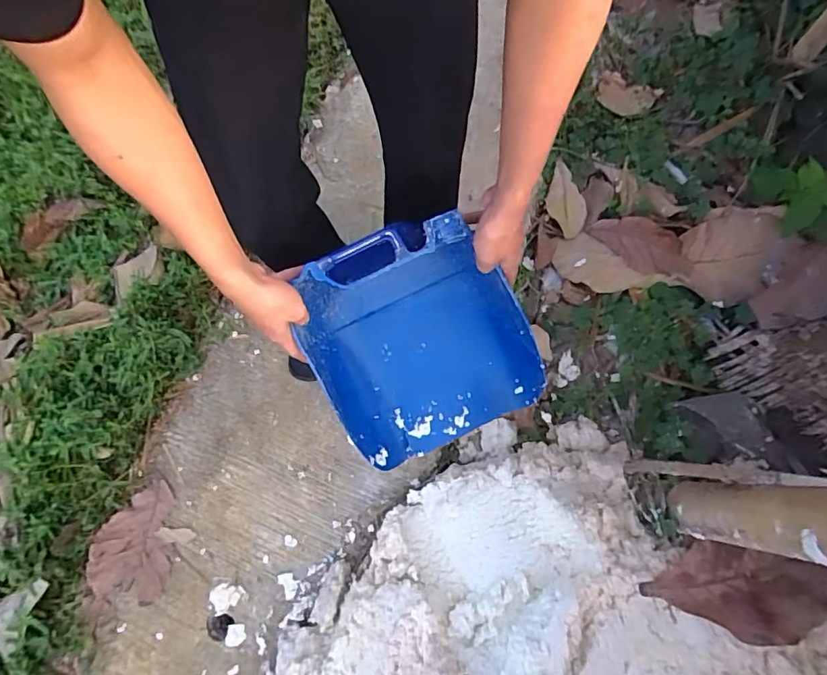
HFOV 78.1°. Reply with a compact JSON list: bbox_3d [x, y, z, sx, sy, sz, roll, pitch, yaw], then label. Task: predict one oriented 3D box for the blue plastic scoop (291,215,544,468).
[{"bbox_3d":[0.009,0.014,0.727,0.300,0.120,0.323,-24,98,-5],"label":"blue plastic scoop"}]

